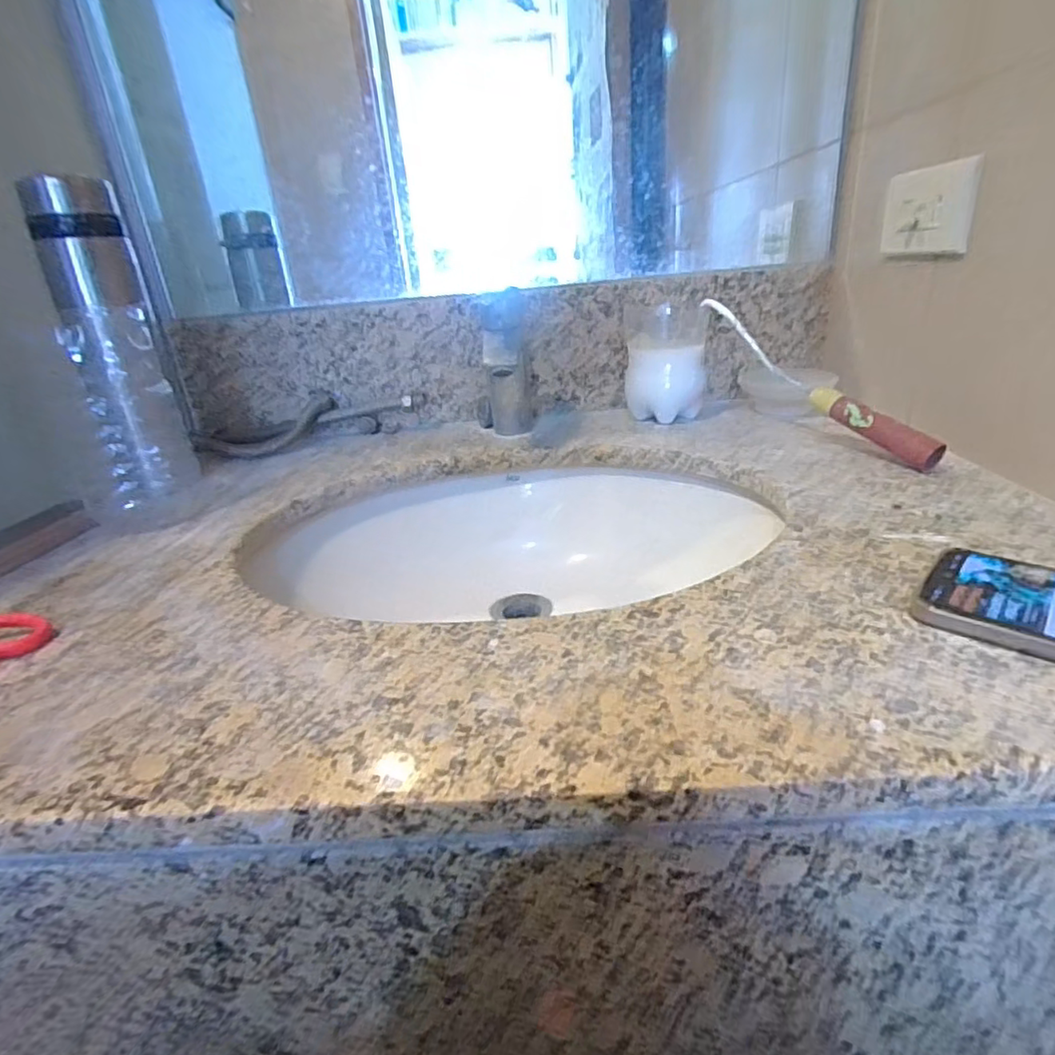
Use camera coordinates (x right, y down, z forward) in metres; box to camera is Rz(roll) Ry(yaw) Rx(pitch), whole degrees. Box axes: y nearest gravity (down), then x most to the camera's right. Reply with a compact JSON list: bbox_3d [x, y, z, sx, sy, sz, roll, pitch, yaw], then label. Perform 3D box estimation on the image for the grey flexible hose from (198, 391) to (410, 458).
[{"bbox_3d":[-0.272,-0.129,0.740,0.268,0.050,0.074,-11,24,-13],"label":"grey flexible hose"}]

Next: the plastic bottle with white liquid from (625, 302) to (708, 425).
[{"bbox_3d":[0.164,-0.200,0.705,0.088,0.120,0.095,0,24,13],"label":"plastic bottle with white liquid"}]

